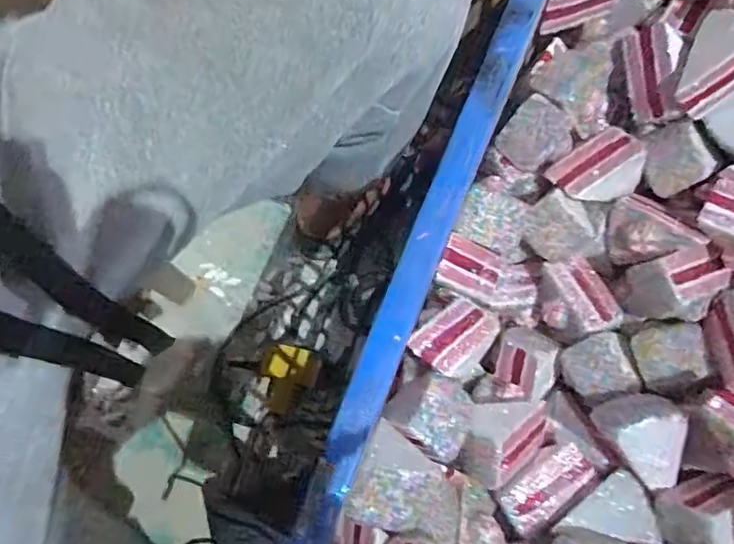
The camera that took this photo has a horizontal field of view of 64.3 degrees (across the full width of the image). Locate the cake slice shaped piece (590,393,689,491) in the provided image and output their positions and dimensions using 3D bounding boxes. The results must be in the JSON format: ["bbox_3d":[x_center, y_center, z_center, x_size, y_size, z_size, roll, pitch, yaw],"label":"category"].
[{"bbox_3d":[0.240,0.144,0.517,0.070,0.040,0.078,18,75,5],"label":"cake slice shaped piece"}]

